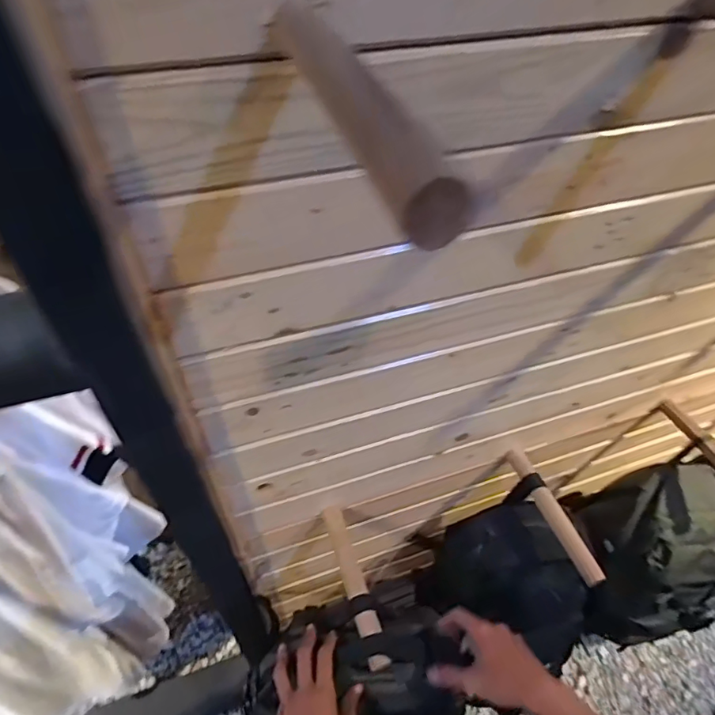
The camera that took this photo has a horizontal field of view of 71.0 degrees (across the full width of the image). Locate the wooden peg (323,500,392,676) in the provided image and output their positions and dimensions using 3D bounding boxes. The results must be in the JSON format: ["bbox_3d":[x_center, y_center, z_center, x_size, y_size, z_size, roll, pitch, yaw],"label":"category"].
[{"bbox_3d":[-0.004,0.291,0.656,0.028,0.027,0.207,-13,48,-13],"label":"wooden peg"}]

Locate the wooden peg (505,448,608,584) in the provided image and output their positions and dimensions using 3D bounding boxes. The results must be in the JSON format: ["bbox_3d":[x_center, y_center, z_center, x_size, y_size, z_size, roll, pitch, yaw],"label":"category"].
[{"bbox_3d":[0.279,0.220,0.718,0.029,0.030,0.207,-12,48,-13],"label":"wooden peg"}]

